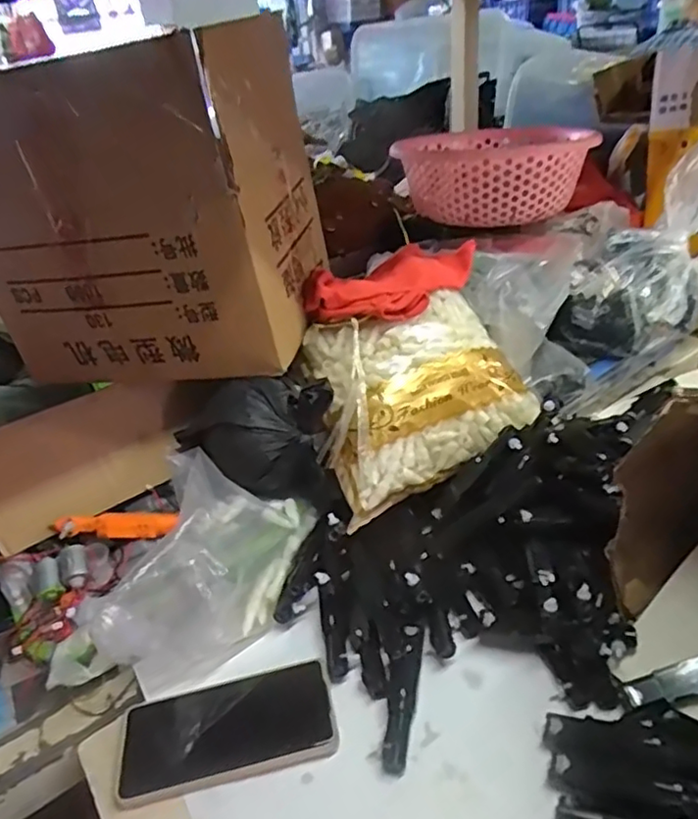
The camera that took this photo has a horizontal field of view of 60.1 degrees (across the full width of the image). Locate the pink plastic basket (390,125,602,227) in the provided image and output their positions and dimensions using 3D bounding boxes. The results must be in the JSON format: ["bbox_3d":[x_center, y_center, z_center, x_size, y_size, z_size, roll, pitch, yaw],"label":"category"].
[{"bbox_3d":[0.198,-0.358,0.895,0.252,0.102,0.280,-6,32,1],"label":"pink plastic basket"}]

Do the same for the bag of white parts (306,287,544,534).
[{"bbox_3d":[0.066,-0.023,0.605,0.217,0.050,0.200,-23,75,-8],"label":"bag of white parts"}]

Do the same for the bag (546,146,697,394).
[{"bbox_3d":[0.406,-0.183,0.783,0.347,0.144,0.108,-48,43,-7],"label":"bag"}]

